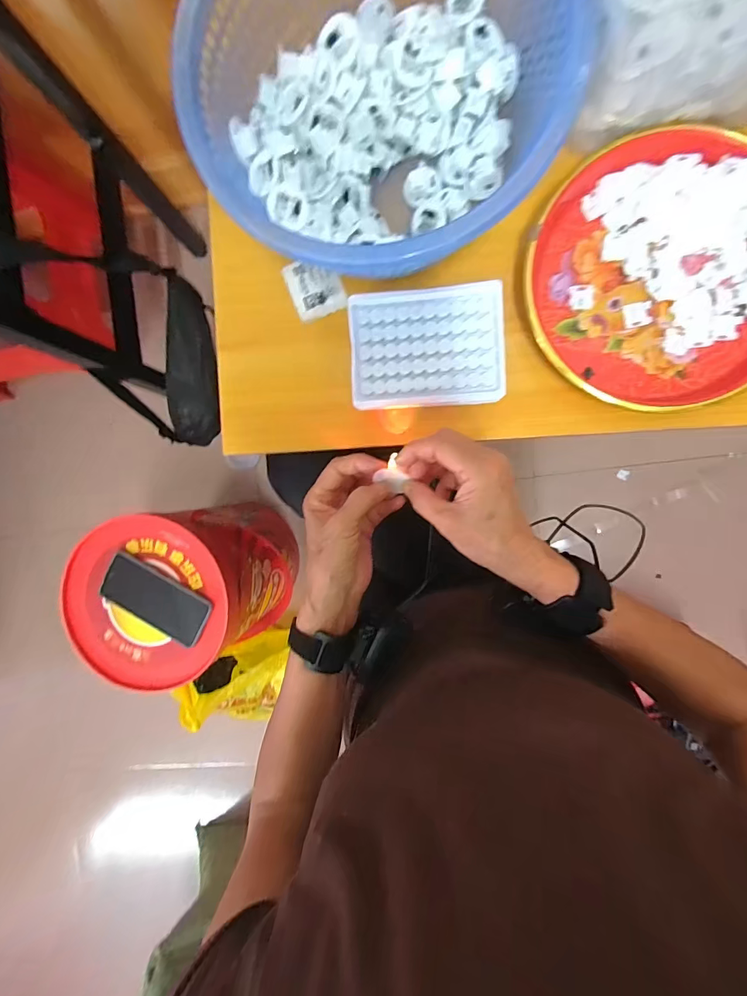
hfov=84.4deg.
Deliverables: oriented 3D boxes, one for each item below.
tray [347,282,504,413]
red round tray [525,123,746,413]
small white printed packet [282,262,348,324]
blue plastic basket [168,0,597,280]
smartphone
[{"bbox_3d":[0.047,-0.131,0.366,0.128,0.028,0.099,-2,93,6],"label":"tray"},{"bbox_3d":[0.238,-0.184,0.343,0.210,0.026,0.215,0,93,6],"label":"red round tray"},{"bbox_3d":[-0.055,-0.200,0.390,0.048,0.007,0.058,-21,91,7],"label":"small white printed packet"},{"bbox_3d":[0.009,-0.303,0.319,0.264,0.106,0.251,0,93,6],"label":"blue plastic basket"},{"bbox_3d":[-0.310,0.144,0.581,0.159,0.007,0.076,30,96,4],"label":"smartphone"}]

